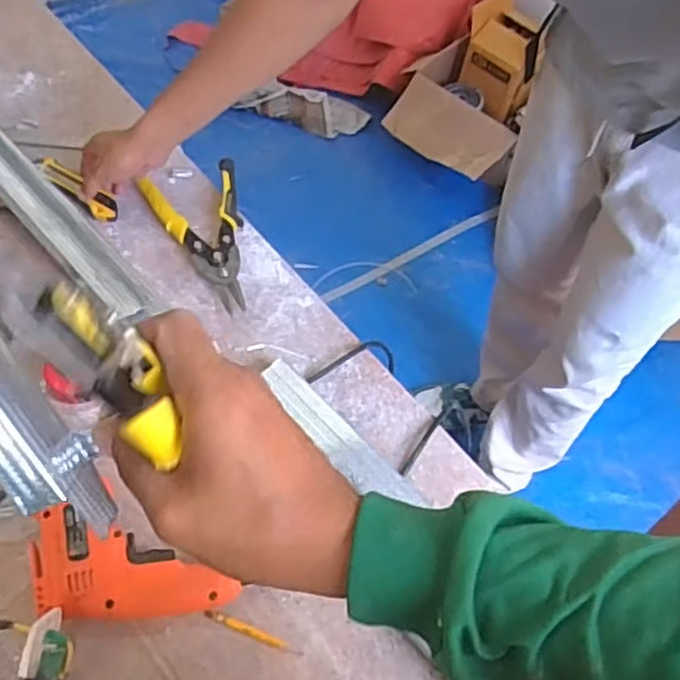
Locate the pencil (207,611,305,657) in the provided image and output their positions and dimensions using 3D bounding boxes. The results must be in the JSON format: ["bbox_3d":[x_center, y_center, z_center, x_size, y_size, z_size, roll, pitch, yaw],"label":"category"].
[{"bbox_3d":[-0.082,0.278,0.671,0.098,0.007,0.010,19,59,9],"label":"pencil"}]

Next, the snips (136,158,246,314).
[{"bbox_3d":[-0.156,-0.132,0.889,0.115,0.026,0.223,-21,61,-15],"label":"snips"}]

